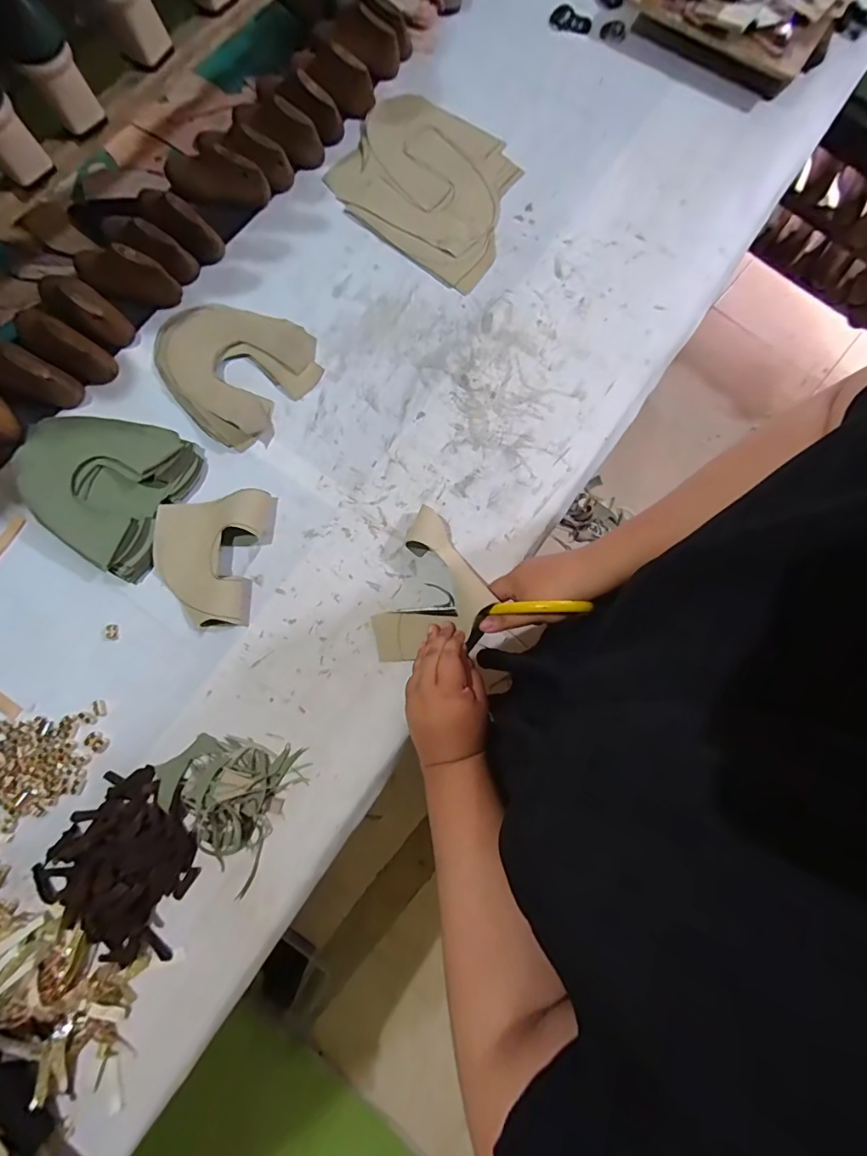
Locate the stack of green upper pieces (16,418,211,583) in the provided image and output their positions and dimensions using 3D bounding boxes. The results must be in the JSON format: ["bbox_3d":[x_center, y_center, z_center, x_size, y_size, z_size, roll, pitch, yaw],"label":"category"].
[{"bbox_3d":[-0.382,-0.106,0.543,0.178,0.032,0.166,21,79,2],"label":"stack of green upper pieces"}]

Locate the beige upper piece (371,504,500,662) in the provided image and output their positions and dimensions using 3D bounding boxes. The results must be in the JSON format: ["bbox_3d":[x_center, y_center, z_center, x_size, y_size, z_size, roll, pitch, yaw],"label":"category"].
[{"bbox_3d":[-0.021,0.004,0.523,0.131,0.050,0.145,-24,81,-6],"label":"beige upper piece"}]

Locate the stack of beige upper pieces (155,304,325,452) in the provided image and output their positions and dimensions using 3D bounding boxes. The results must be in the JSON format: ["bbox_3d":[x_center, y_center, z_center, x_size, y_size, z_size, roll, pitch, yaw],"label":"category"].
[{"bbox_3d":[-0.253,-0.267,0.586,0.195,0.021,0.173,33,80,5],"label":"stack of beige upper pieces"}]

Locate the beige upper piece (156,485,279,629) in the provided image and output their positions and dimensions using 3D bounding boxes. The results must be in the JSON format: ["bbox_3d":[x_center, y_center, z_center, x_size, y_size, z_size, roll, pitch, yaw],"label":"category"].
[{"bbox_3d":[-0.250,-0.024,0.533,0.126,0.029,0.153,-1,79,-2],"label":"beige upper piece"}]

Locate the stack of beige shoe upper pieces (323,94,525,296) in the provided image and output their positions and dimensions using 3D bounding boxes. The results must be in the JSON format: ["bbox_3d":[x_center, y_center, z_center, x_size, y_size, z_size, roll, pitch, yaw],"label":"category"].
[{"bbox_3d":[-0.001,-0.536,0.645,0.261,0.011,0.226,34,80,5],"label":"stack of beige shoe upper pieces"}]

